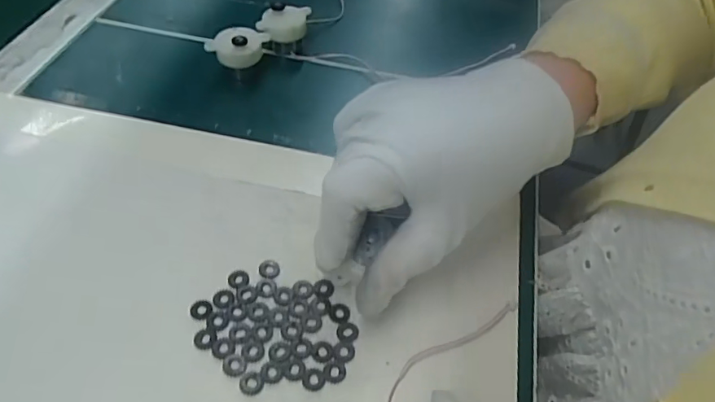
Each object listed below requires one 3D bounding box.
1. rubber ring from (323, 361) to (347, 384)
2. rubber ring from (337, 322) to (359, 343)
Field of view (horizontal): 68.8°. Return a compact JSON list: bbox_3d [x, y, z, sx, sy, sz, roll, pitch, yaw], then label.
[{"bbox_3d":[-0.011,0.079,0.242,0.010,0.004,0.010,2,50,-2],"label":"rubber ring"},{"bbox_3d":[-0.005,0.064,0.255,0.011,0.004,0.011,2,50,-2],"label":"rubber ring"}]

